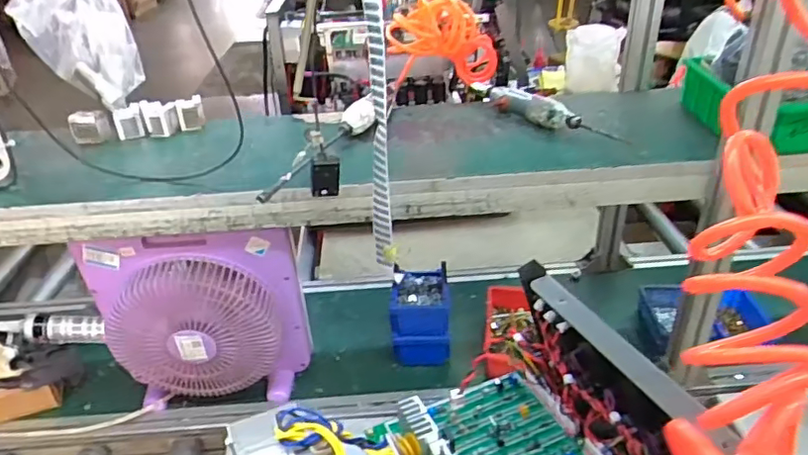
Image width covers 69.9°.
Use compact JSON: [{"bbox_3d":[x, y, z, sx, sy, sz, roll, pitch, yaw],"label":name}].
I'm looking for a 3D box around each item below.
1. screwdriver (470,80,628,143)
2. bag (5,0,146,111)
[{"bbox_3d":[0.214,-0.190,0.928,0.046,0.045,0.310,-25,38,-32],"label":"screwdriver"},{"bbox_3d":[-0.553,-0.347,0.966,0.167,0.261,0.149,-15,33,-19],"label":"bag"}]

